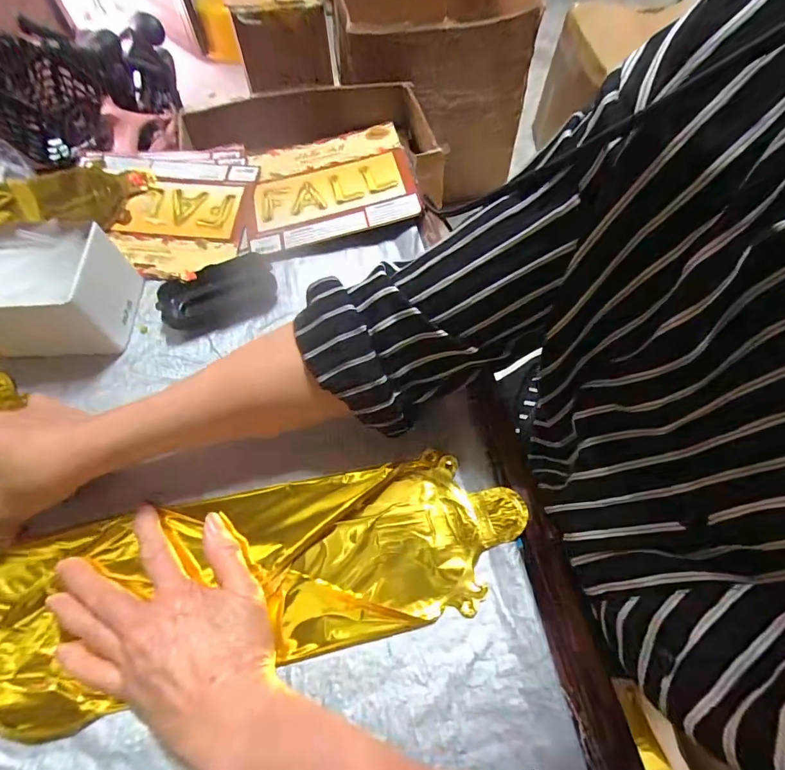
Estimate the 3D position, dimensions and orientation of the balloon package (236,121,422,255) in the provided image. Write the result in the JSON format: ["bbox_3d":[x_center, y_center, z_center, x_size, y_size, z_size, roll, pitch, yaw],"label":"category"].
[{"bbox_3d":[-0.076,-0.228,0.470,0.195,0.019,0.152,-9,64,-1],"label":"balloon package"}]

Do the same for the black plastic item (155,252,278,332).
[{"bbox_3d":[-0.172,-0.089,0.414,0.109,0.031,0.061,-23,63,-12],"label":"black plastic item"}]

